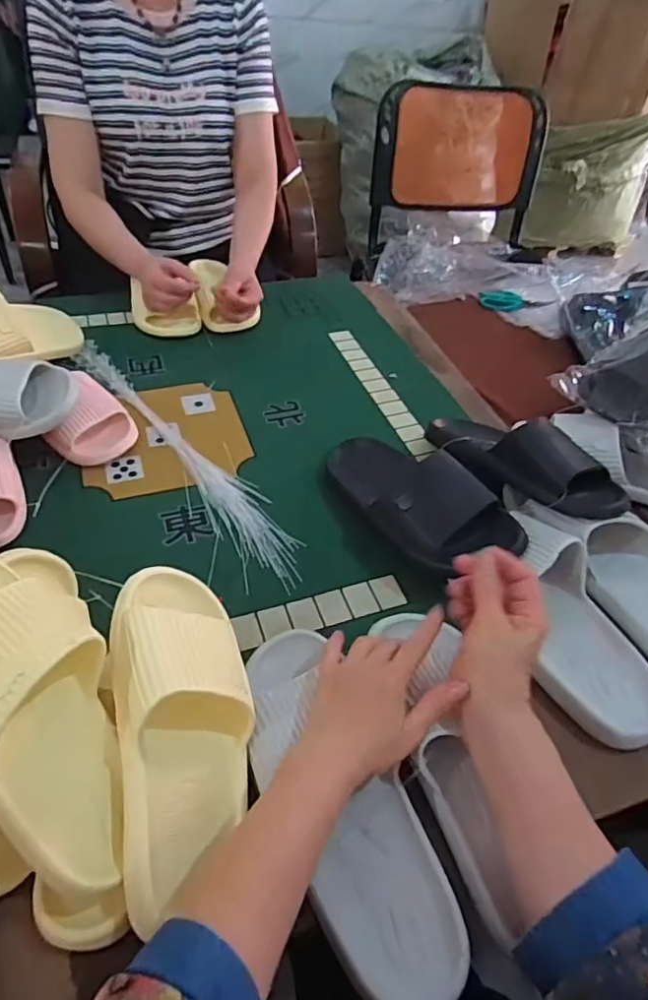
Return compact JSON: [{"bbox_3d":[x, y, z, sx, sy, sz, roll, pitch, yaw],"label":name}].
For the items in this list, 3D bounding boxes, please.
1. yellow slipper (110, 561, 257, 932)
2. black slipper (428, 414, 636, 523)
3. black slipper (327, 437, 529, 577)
[{"bbox_3d":[-0.103,0.157,0.405,0.096,0.080,0.229,-4,65,-11],"label":"yellow slipper"},{"bbox_3d":[0.227,-0.054,0.649,0.109,0.079,0.257,-26,39,-29],"label":"black slipper"},{"bbox_3d":[0.098,0.001,0.612,0.090,0.098,0.233,-24,53,-28],"label":"black slipper"}]

